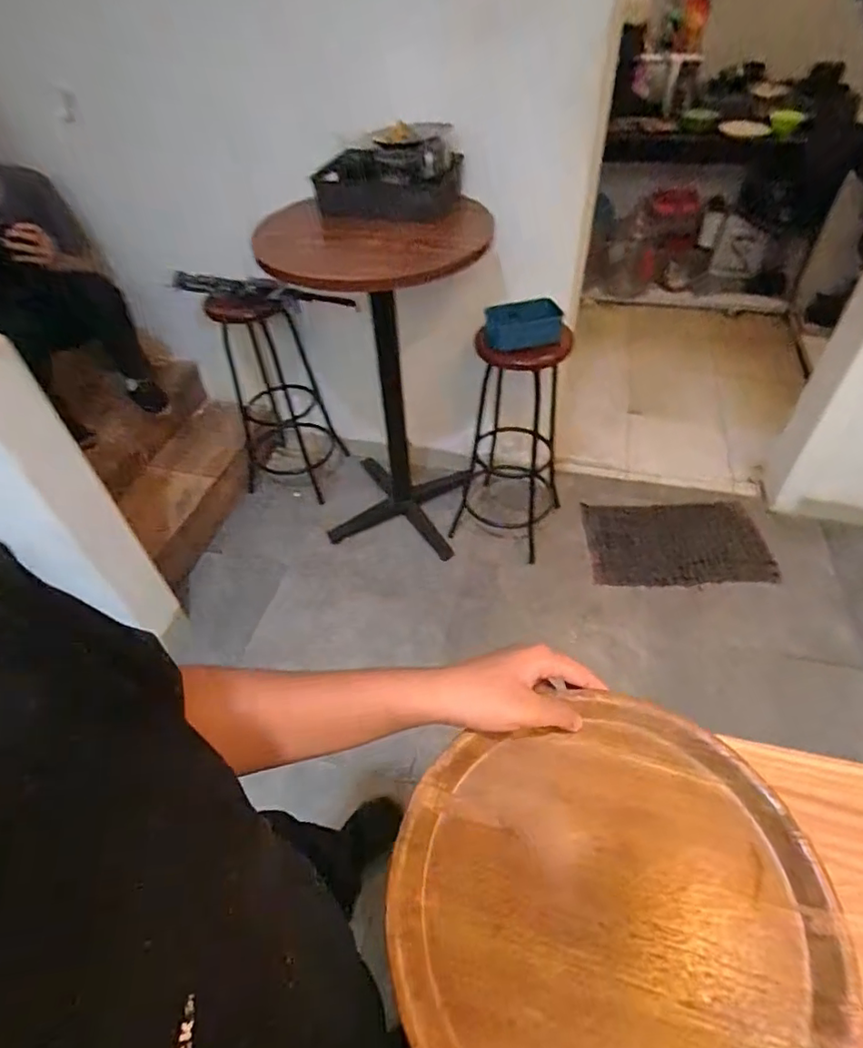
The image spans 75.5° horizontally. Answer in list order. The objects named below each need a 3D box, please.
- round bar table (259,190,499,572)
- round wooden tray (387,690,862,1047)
[{"bbox_3d":[-0.117,-0.350,1.750,0.562,1.133,0.583,-1,47,4],"label":"round bar table"},{"bbox_3d":[0.122,0.268,0.381,0.284,0.032,0.272,-2,47,2],"label":"round wooden tray"}]

